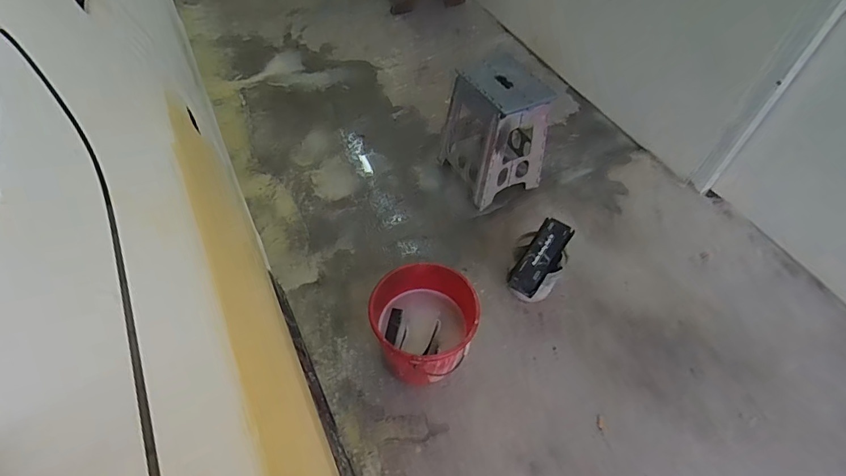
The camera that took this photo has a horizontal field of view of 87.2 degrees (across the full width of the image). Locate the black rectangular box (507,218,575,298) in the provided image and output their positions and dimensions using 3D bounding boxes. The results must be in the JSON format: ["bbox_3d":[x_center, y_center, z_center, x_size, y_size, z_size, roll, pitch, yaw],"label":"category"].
[{"bbox_3d":[0.339,0.050,1.256,0.105,0.054,0.272,28,56,18],"label":"black rectangular box"}]

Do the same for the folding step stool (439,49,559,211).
[{"bbox_3d":[0.260,-0.378,1.579,0.278,0.398,0.313,-23,57,-19],"label":"folding step stool"}]

